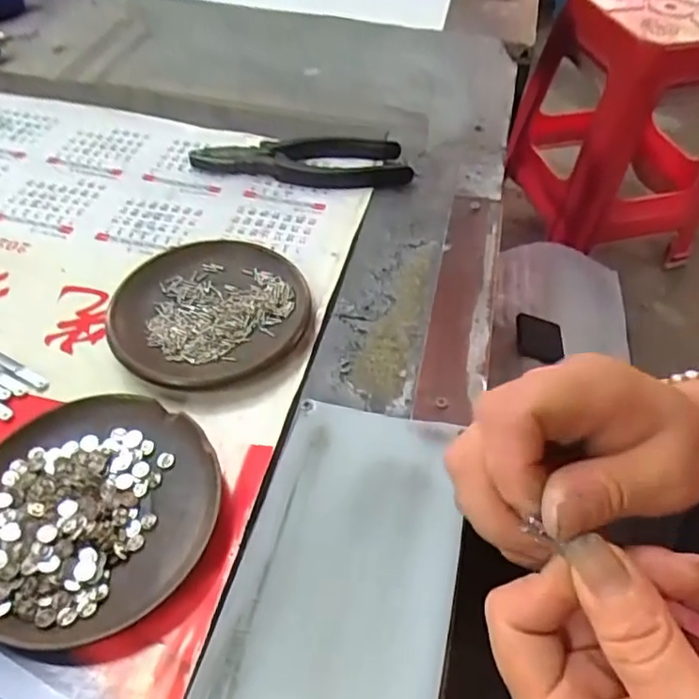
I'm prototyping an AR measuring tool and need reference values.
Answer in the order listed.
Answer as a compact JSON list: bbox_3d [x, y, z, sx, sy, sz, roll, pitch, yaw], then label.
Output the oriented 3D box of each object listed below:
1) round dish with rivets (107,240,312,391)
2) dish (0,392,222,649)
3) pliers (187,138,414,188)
[{"bbox_3d":[-0.081,-0.021,0.354,0.108,0.018,0.112,0,50,0],"label":"round dish with rivets"},{"bbox_3d":[-0.120,0.073,0.275,0.113,0.018,0.112,0,50,0],"label":"dish"},{"bbox_3d":[-0.037,-0.144,0.455,0.164,0.017,0.044,3,50,2],"label":"pliers"}]

